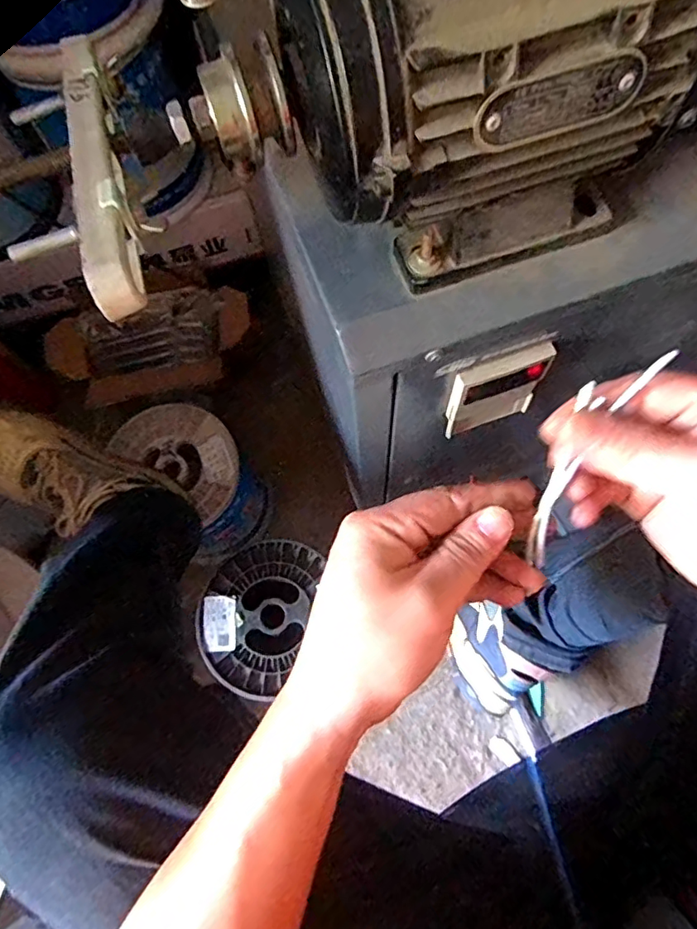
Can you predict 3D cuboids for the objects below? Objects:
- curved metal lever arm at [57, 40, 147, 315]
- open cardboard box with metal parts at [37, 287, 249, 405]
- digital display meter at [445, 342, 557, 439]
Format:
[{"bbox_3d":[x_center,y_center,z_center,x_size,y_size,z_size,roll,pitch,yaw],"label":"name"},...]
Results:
[{"bbox_3d":[-0.108,-0.130,0.236,0.018,0.022,0.176,-18,63,-3],"label":"curved metal lever arm"},{"bbox_3d":[-0.304,-0.192,0.877,0.302,0.094,0.143,-19,75,-3],"label":"open cardboard box with metal parts"},{"bbox_3d":[0.113,-0.055,0.428,0.079,0.099,0.016,-22,75,-4],"label":"digital display meter"}]

